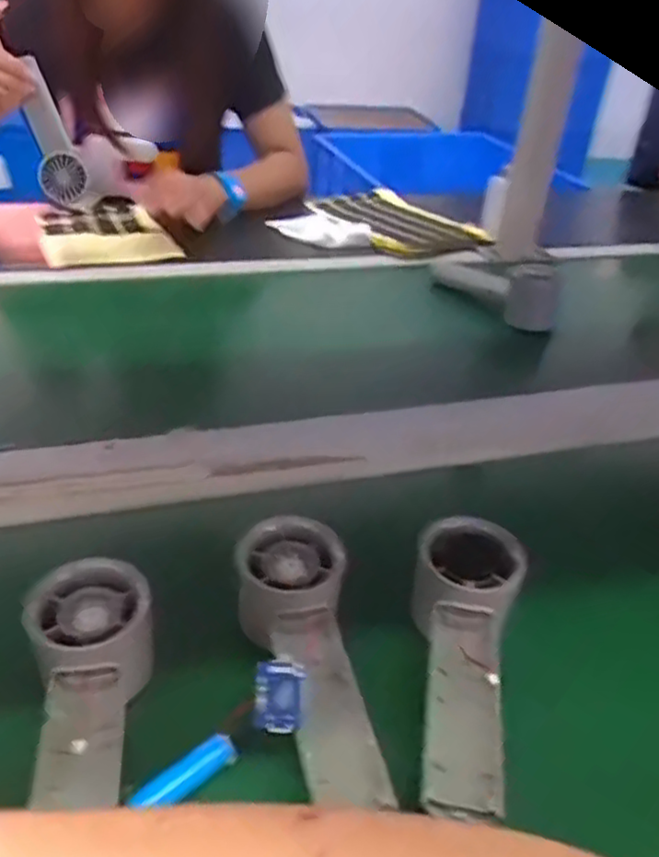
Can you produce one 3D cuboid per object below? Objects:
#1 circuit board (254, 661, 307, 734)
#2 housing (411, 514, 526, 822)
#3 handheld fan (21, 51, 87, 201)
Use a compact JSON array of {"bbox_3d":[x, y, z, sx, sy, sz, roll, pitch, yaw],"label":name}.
[{"bbox_3d":[-0.023,0.124,0.324,0.023,0.004,0.031,4,78,1],"label":"circuit board"},{"bbox_3d":[0.066,0.110,0.360,0.055,0.037,0.155,13,36,8],"label":"housing"},{"bbox_3d":[-0.307,-0.324,0.768,0.041,0.146,0.048,-17,3,-30],"label":"handheld fan"}]

